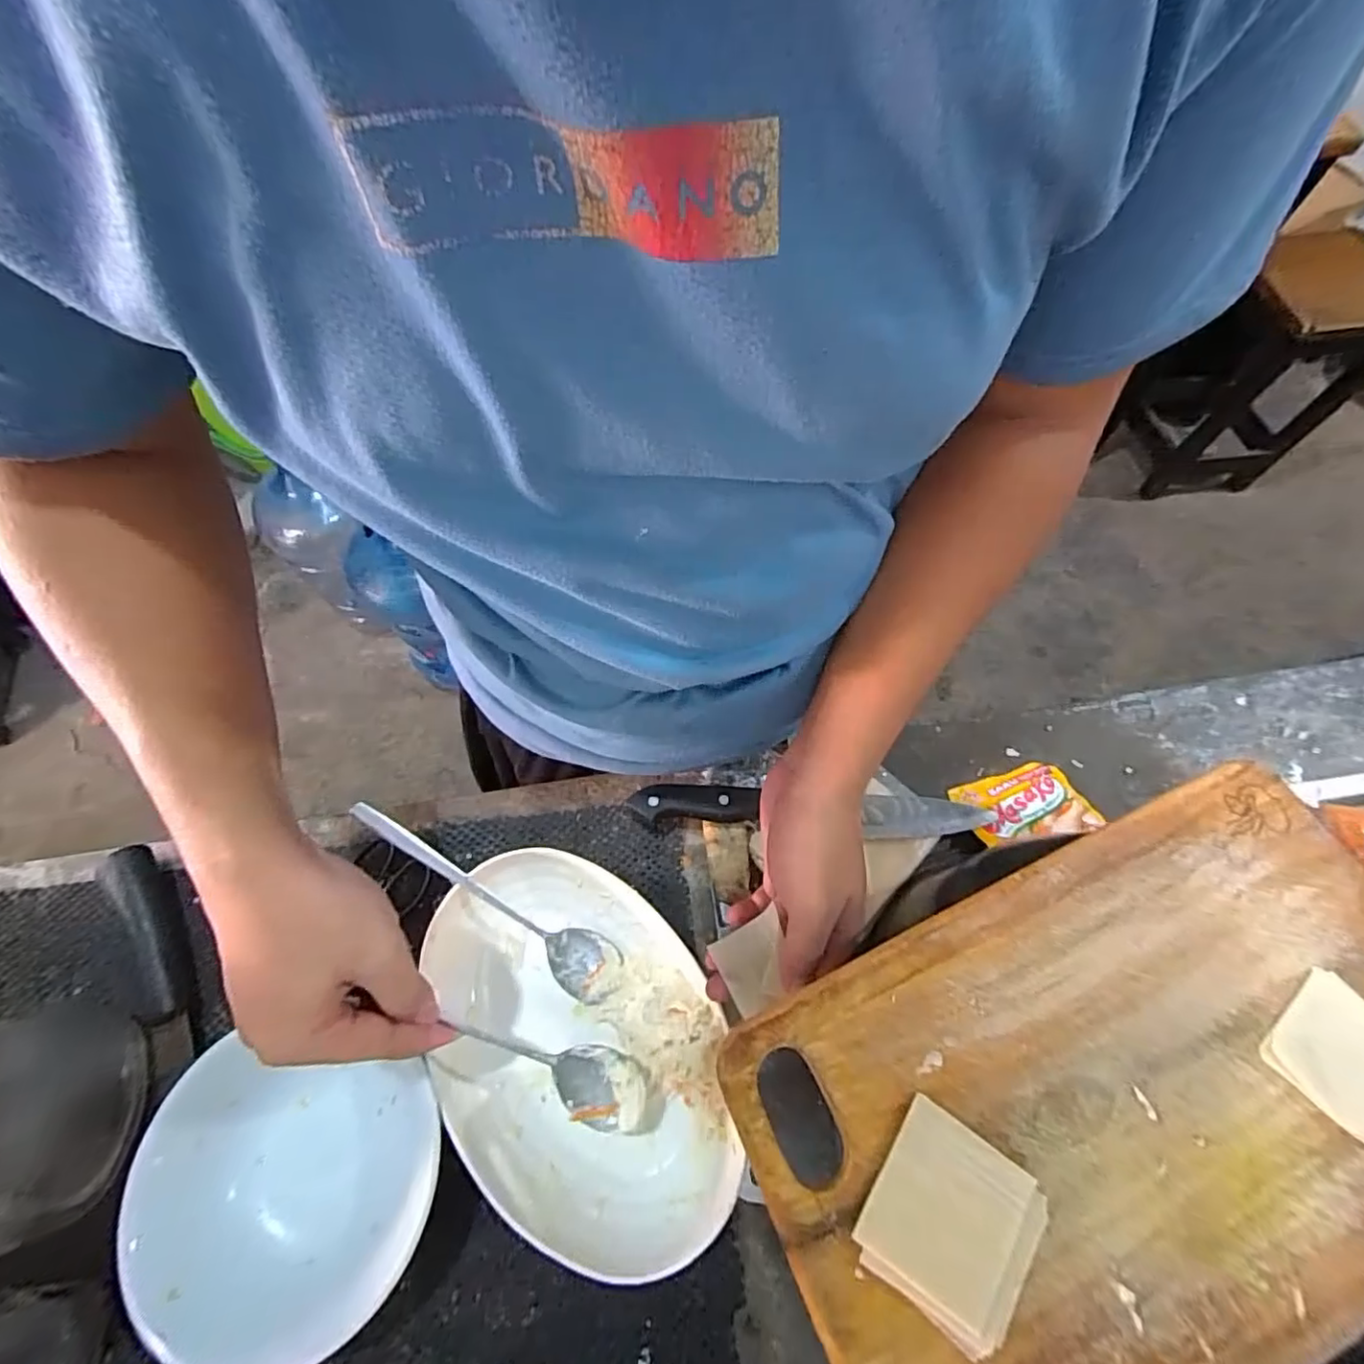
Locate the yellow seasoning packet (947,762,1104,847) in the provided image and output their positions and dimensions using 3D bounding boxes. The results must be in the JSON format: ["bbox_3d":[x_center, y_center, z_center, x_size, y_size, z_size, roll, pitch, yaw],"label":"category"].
[{"bbox_3d":[0.250,0.091,0.446,0.083,0.010,0.060,-17,48,0],"label":"yellow seasoning packet"}]

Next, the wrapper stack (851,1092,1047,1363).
[{"bbox_3d":[0.101,0.201,0.226,0.057,0.009,0.059,32,68,15],"label":"wrapper stack"}]

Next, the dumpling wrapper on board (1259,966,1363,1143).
[{"bbox_3d":[0.276,0.155,0.253,0.049,0.006,0.046,-37,69,-16],"label":"dumpling wrapper on board"}]

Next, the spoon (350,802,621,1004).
[{"bbox_3d":[-0.124,0.139,0.393,0.195,0.025,0.037,39,68,-7],"label":"spoon"}]

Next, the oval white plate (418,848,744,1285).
[{"bbox_3d":[-0.063,0.218,0.373,0.154,0.052,0.226,-41,70,-17],"label":"oval white plate"}]

